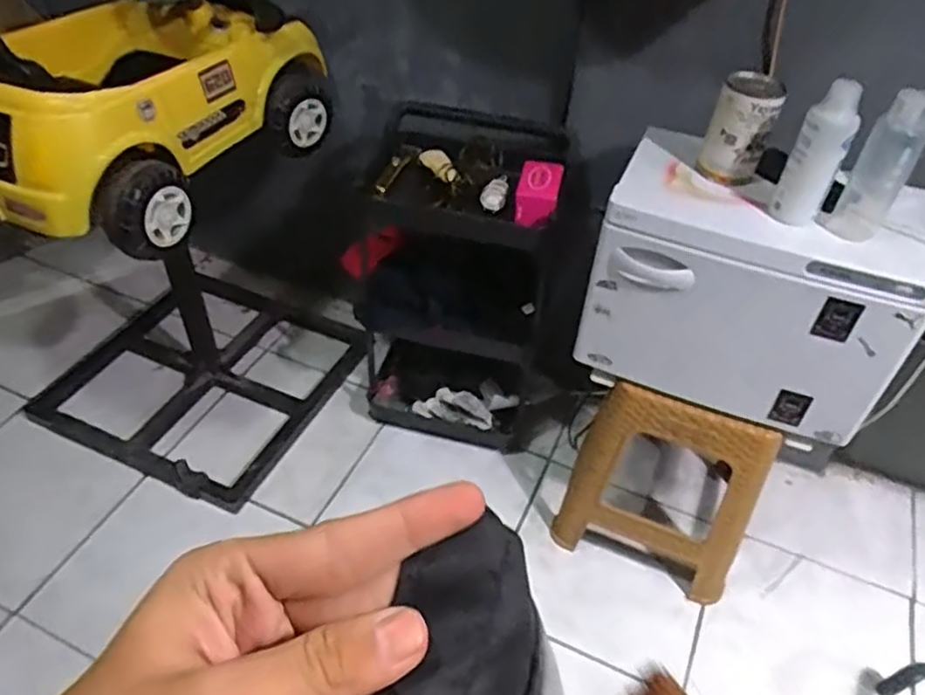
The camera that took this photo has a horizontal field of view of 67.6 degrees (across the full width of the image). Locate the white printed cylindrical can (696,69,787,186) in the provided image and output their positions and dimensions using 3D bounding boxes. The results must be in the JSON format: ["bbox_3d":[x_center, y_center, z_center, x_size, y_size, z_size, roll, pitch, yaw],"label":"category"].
[{"bbox_3d":[0.411,-0.323,1.026,0.084,0.138,0.085,1,45,-1],"label":"white printed cylindrical can"}]

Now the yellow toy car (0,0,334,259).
[{"bbox_3d":[-0.605,-0.468,1.249,0.471,0.286,0.664,17,47,15],"label":"yellow toy car"}]

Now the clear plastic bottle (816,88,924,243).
[{"bbox_3d":[0.557,-0.238,0.924,0.073,0.195,0.051,31,52,26],"label":"clear plastic bottle"}]

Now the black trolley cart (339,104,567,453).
[{"bbox_3d":[-0.036,-0.134,1.533,0.425,0.639,0.331,8,46,6],"label":"black trolley cart"}]

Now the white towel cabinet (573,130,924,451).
[{"bbox_3d":[0.458,-0.099,1.123,0.449,0.310,0.272,19,48,17],"label":"white towel cabinet"}]

